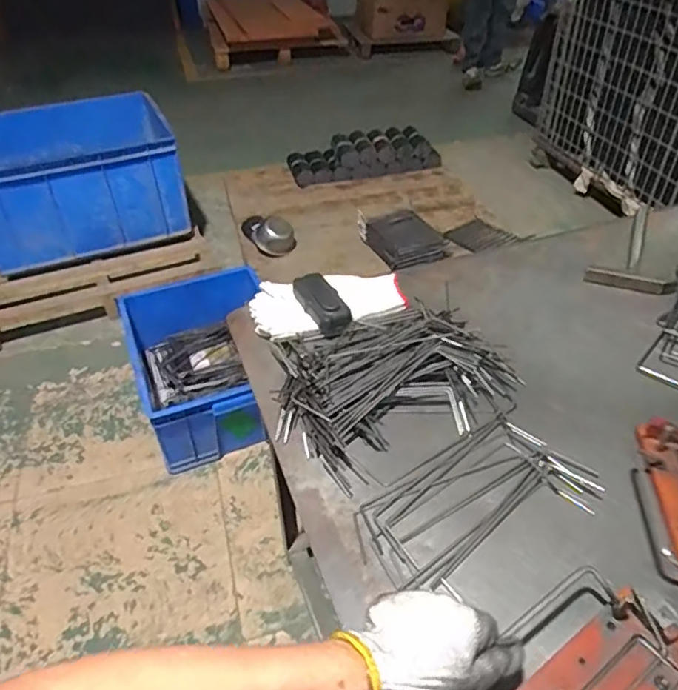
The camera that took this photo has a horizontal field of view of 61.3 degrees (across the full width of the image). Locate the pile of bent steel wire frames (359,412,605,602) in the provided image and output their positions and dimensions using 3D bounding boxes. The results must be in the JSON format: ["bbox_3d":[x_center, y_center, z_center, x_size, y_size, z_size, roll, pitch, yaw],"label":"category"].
[{"bbox_3d":[0.139,0.162,0.586,0.229,0.011,0.130,-26,45,-23],"label":"pile of bent steel wire frames"}]

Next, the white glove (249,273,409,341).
[{"bbox_3d":[-0.015,-0.056,0.813,0.211,0.028,0.133,-3,41,2],"label":"white glove"}]

